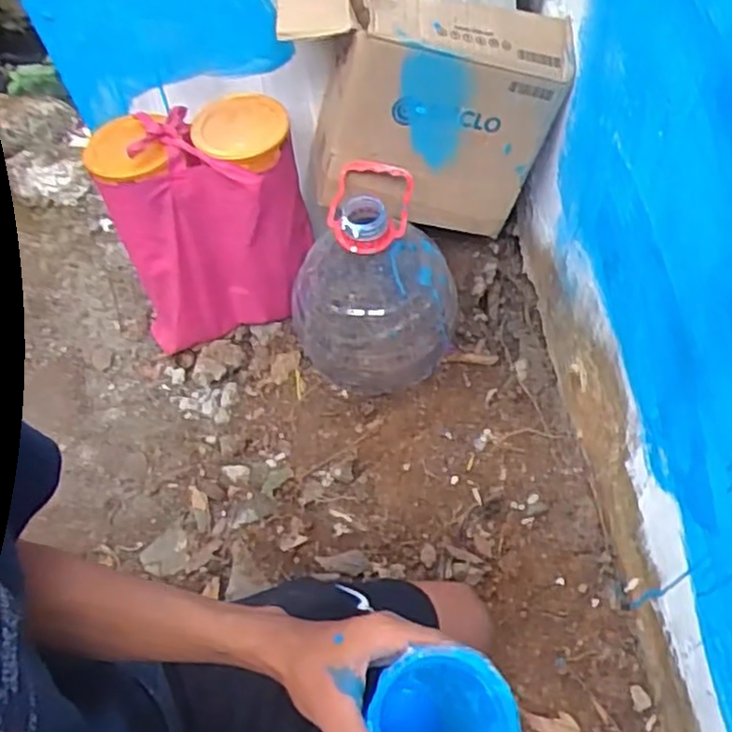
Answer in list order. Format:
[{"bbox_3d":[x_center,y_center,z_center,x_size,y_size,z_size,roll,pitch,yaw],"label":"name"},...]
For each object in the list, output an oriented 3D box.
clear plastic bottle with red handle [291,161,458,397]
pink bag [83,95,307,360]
[{"bbox_3d":[0.013,-0.102,1.012,0.187,0.291,0.187,0,56,0],"label":"clear plastic bottle with red handle"},{"bbox_3d":[-0.224,-0.203,1.054,0.264,0.329,0.139,-15,57,-9],"label":"pink bag"}]

